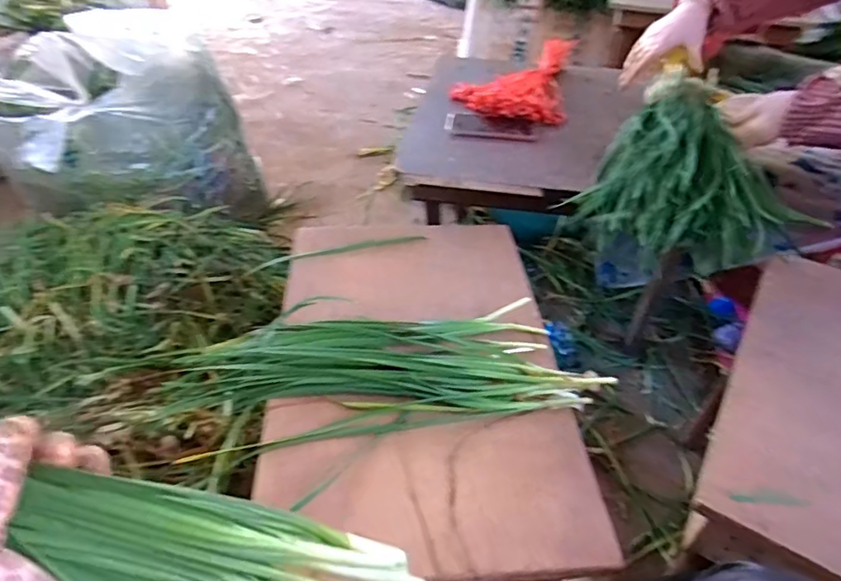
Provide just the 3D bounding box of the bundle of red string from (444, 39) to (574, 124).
[{"bbox_3d":[0.211,-0.465,1.170,0.236,0.049,0.365,13,43,12],"label":"bundle of red string"}]

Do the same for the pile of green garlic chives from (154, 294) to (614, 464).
[{"bbox_3d":[-0.055,0.092,0.649,0.486,0.033,0.166,-5,42,-8],"label":"pile of green garlic chives"}]

